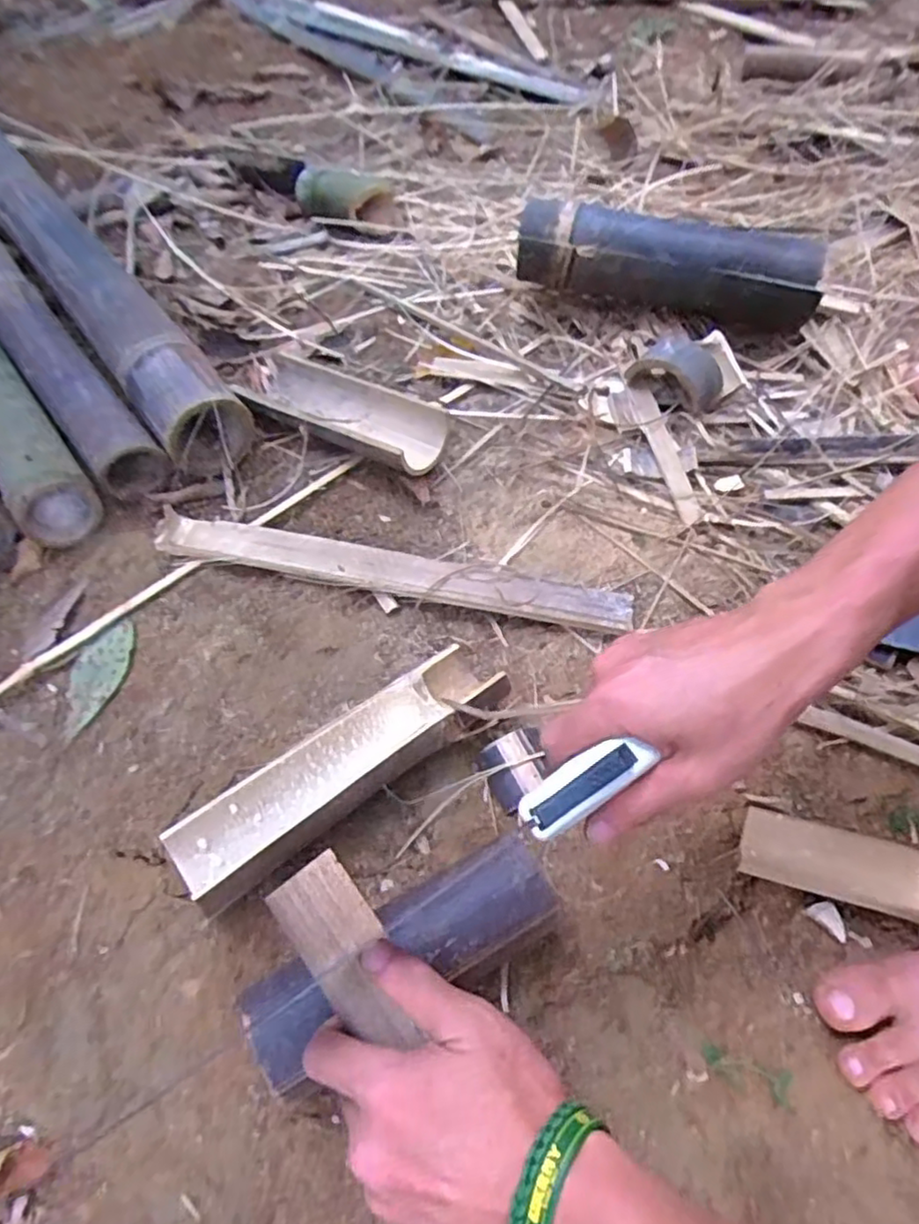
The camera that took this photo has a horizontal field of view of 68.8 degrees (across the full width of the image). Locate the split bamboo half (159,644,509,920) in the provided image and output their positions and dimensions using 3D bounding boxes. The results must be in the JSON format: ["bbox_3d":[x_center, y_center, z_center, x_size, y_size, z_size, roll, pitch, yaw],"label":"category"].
[{"bbox_3d":[-0.075,0.104,0.468,0.255,0.053,0.074,-35,61,-19],"label":"split bamboo half"}]

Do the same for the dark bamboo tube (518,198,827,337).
[{"bbox_3d":[0.223,-0.367,0.724,0.306,0.105,0.089,10,59,15],"label":"dark bamboo tube"}]

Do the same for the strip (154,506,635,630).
[{"bbox_3d":[-0.065,-0.039,0.588,0.421,0.012,0.049,10,54,7],"label":"strip"}]

